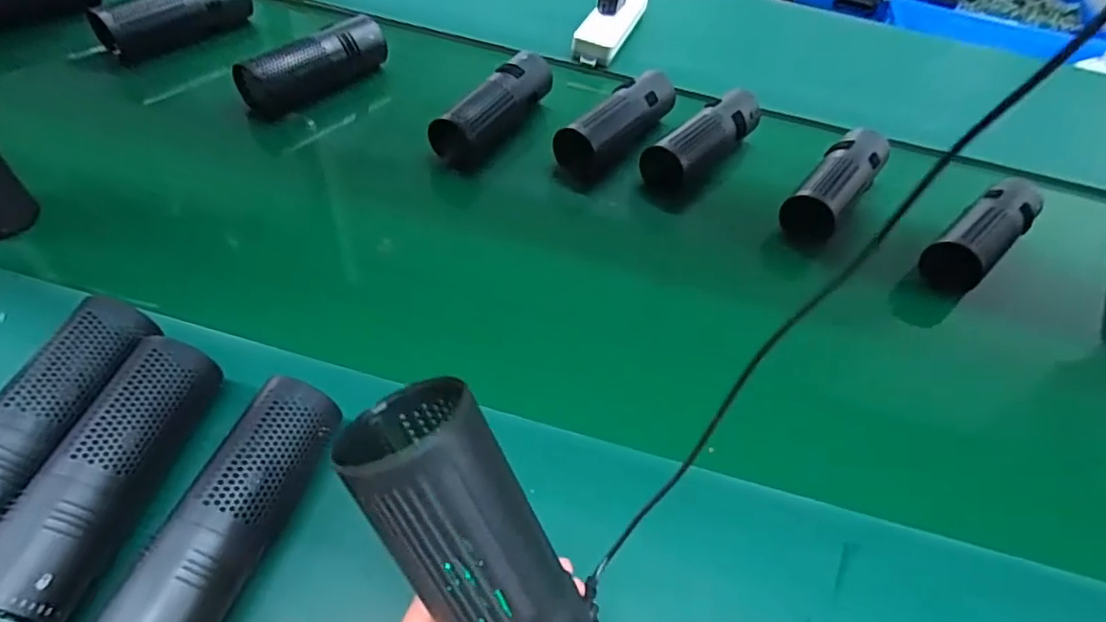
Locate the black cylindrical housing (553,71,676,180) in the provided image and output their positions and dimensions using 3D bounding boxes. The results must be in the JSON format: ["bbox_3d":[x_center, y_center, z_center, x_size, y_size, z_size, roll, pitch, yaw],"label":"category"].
[{"bbox_3d":[0.073,-0.201,0.671,0.055,0.061,0.169,33,56,19],"label":"black cylindrical housing"}]

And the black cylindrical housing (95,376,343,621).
[{"bbox_3d":[-0.179,0.116,0.348,0.044,0.056,0.160,16,52,7],"label":"black cylindrical housing"}]

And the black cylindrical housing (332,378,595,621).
[{"bbox_3d":[-0.022,0.108,0.240,0.051,0.164,0.055,-25,17,8],"label":"black cylindrical housing"}]

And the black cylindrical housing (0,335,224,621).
[{"bbox_3d":[-0.258,0.094,0.356,0.043,0.054,0.161,11,52,3],"label":"black cylindrical housing"}]

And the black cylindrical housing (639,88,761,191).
[{"bbox_3d":[0.166,-0.185,0.670,0.054,0.061,0.169,38,58,22],"label":"black cylindrical housing"}]

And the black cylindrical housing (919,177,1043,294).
[{"bbox_3d":[0.449,-0.083,0.623,0.180,0.047,0.060,-33,62,-27],"label":"black cylindrical housing"}]

